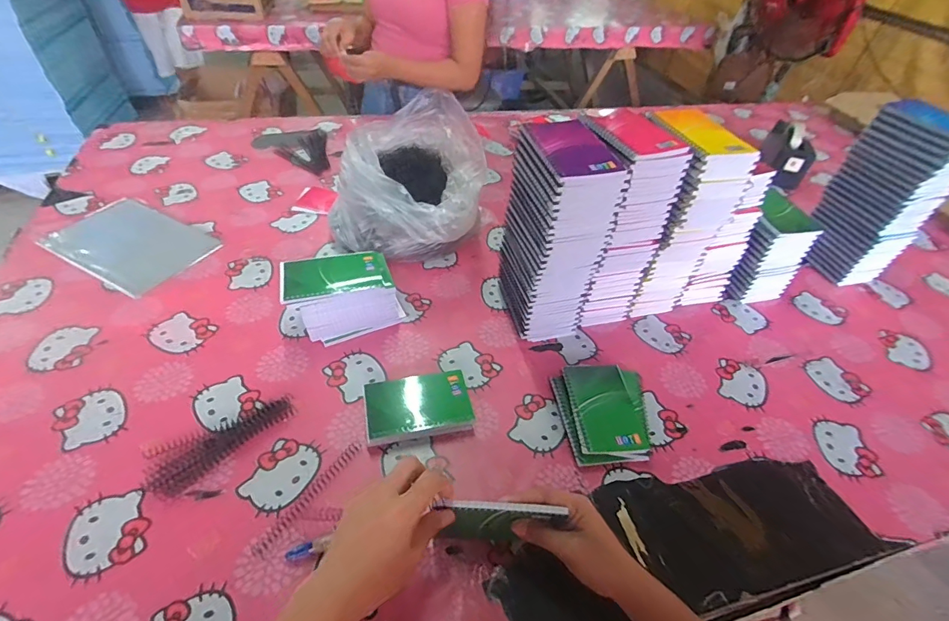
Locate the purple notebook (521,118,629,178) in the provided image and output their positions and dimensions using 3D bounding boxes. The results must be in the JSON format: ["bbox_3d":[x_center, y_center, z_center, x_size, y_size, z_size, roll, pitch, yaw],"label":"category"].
[{"bbox_3d":[0.118,-0.194,0.525,0.094,0.010,0.124,-11,47,-17],"label":"purple notebook"}]

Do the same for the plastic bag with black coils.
[{"bbox_3d":[-0.109,-0.190,0.751,0.257,0.207,0.294,-8,47,-14],"label":"plastic bag with black coils"}]

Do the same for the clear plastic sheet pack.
[{"bbox_3d":[-0.596,-0.119,0.769,0.262,0.004,0.162,23,47,16],"label":"clear plastic sheet pack"}]

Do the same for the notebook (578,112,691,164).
[{"bbox_3d":[0.205,-0.223,0.564,0.108,0.011,0.109,-14,48,-19],"label":"notebook"}]

